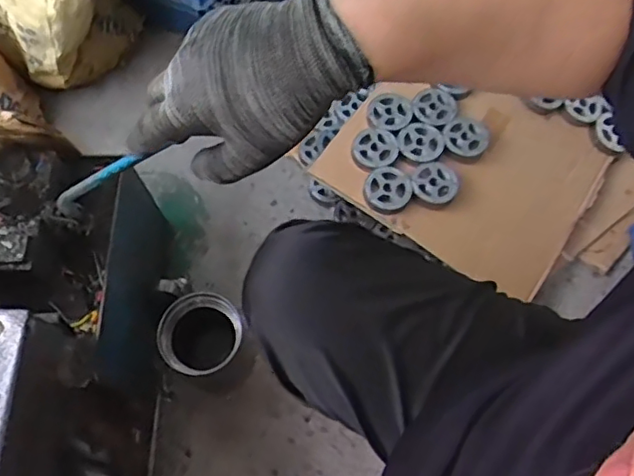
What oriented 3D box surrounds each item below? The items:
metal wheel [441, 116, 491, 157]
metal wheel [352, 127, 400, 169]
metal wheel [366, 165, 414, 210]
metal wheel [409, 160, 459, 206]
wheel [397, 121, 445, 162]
[{"bbox_3d":[0.256,-0.173,1.016,0.077,0.026,0.063,13,68,7],"label":"metal wheel"},{"bbox_3d":[0.102,-0.155,1.018,0.077,0.014,0.078,-1,67,1],"label":"metal wheel"},{"bbox_3d":[0.119,-0.083,0.990,0.076,0.013,0.076,-1,67,1],"label":"metal wheel"},{"bbox_3d":[0.198,-0.092,0.986,0.075,0.017,0.078,-1,67,1],"label":"metal wheel"},{"bbox_3d":[0.180,-0.165,1.018,0.078,0.016,0.072,-1,67,1],"label":"wheel"}]

